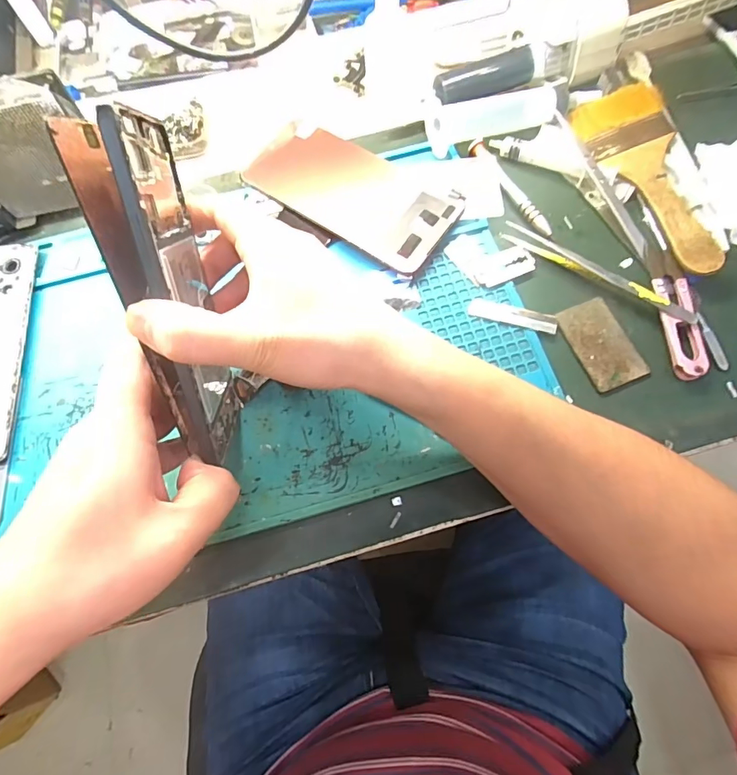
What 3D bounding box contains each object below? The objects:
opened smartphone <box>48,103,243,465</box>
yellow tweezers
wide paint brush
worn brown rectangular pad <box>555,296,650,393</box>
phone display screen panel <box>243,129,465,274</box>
[{"bbox_3d":[-0.095,-0.041,0.225,0.023,0.081,0.160,-8,116,-1],"label":"opened smartphone"},{"bbox_3d":[0.155,-0.080,0.309,0.137,0.014,0.013,33,76,11],"label":"yellow tweezers"},{"bbox_3d":[0.201,-0.150,0.325,0.063,0.018,0.164,-8,72,-1],"label":"wide paint brush"},{"bbox_3d":[0.153,-0.030,0.297,0.038,0.004,0.061,-20,73,-4],"label":"worn brown rectangular pad"},{"bbox_3d":[-0.012,-0.146,0.337,0.156,0.011,0.073,34,76,12],"label":"phone display screen panel"}]

